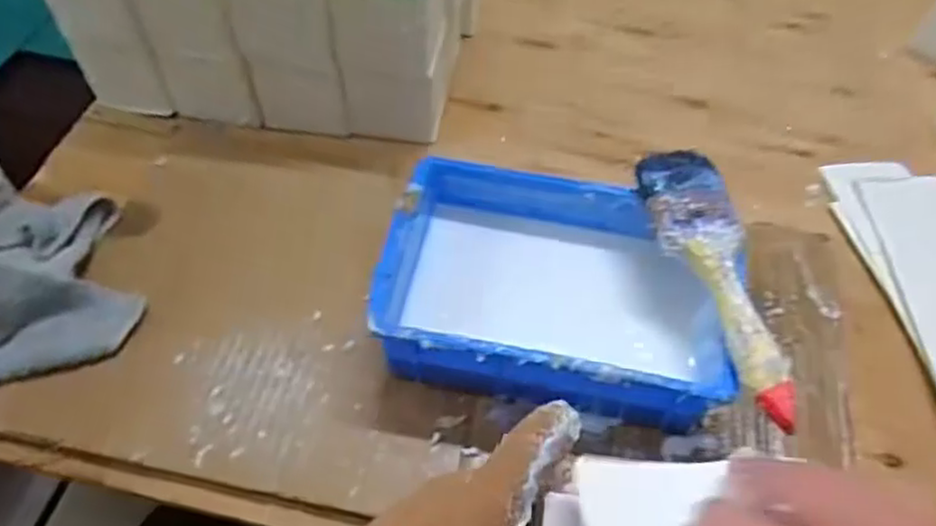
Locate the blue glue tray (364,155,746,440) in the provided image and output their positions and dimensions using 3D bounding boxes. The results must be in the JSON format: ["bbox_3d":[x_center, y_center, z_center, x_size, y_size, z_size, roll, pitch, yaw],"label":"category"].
[{"bbox_3d":[0.051,0.020,0.429,0.194,0.068,0.132,10,53,7],"label":"blue glue tray"}]

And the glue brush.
[{"bbox_3d":[0.138,0.002,0.390,0.048,0.016,0.181,-6,54,-6],"label":"glue brush"}]

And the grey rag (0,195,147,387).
[{"bbox_3d":[-0.295,0.011,0.445,0.144,0.040,0.138,-23,56,-18],"label":"grey rag"}]

